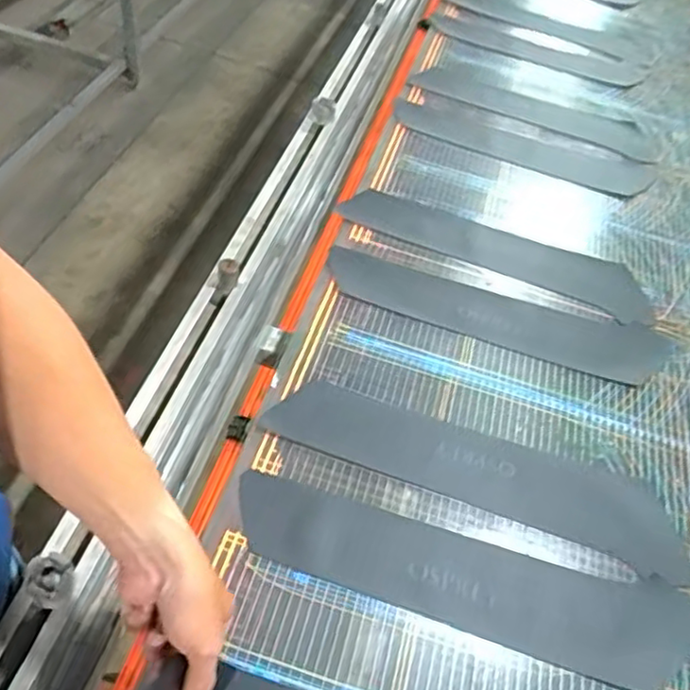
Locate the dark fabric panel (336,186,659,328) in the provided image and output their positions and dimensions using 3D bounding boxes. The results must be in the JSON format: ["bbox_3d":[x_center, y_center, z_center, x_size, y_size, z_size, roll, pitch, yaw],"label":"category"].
[{"bbox_3d":[0.221,-0.147,0.962,0.453,0.017,0.108,22,50,13],"label":"dark fabric panel"}]

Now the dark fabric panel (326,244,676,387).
[{"bbox_3d":[0.200,-0.049,0.884,0.464,0.011,0.110,20,50,4],"label":"dark fabric panel"}]

